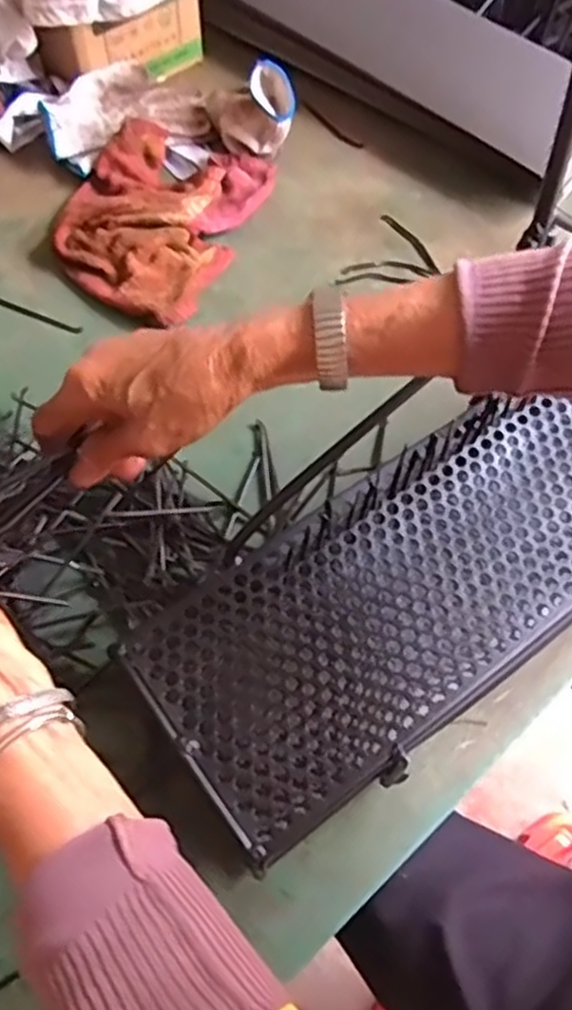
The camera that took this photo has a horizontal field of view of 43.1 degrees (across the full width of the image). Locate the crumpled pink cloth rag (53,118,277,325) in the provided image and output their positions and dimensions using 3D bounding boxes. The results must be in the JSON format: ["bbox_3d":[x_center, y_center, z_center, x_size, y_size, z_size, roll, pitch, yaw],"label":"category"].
[{"bbox_3d":[-0.129,-0.284,0.704,0.174,0.033,0.246,19,61,9],"label":"crumpled pink cloth rag"}]

